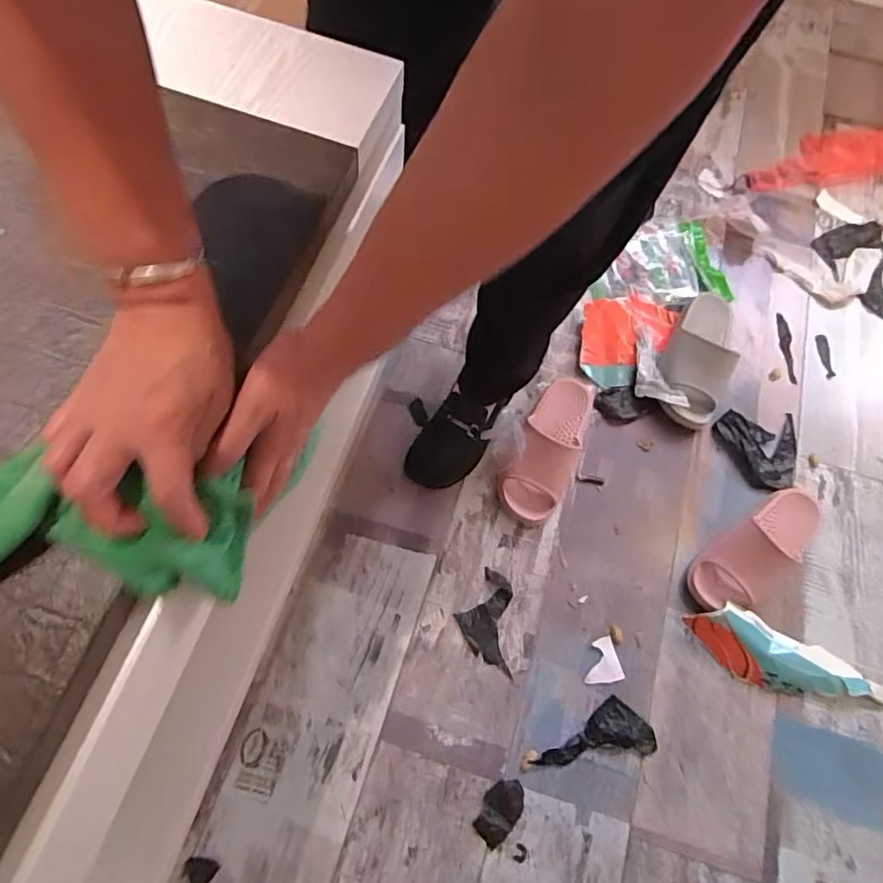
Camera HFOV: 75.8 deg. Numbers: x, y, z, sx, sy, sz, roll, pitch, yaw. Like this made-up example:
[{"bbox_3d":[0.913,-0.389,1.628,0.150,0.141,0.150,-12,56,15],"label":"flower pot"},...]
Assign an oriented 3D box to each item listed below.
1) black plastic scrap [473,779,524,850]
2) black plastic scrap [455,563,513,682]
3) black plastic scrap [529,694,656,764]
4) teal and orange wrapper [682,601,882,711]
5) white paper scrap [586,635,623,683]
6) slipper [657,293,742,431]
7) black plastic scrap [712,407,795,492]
[{"bbox_3d":[0.072,0.456,0.701,0.044,0.004,0.075,40,70,14],"label":"black plastic scrap"},{"bbox_3d":[0.060,0.248,0.790,0.075,0.005,0.135,6,66,0],"label":"black plastic scrap"},{"bbox_3d":[0.194,0.376,0.737,0.157,0.008,0.067,-4,66,-5],"label":"black plastic scrap"},{"bbox_3d":[0.474,0.303,0.767,0.274,0.038,0.083,24,67,8],"label":"teal and orange wrapper"},{"bbox_3d":[0.220,0.299,0.779,0.051,0.004,0.058,-1,66,-3],"label":"white paper scrap"},{"bbox_3d":[0.433,-0.143,0.942,0.109,0.074,0.282,27,67,9],"label":"slipper"},{"bbox_3d":[0.507,0.014,0.909,0.132,0.012,0.132,6,66,0],"label":"black plastic scrap"}]

